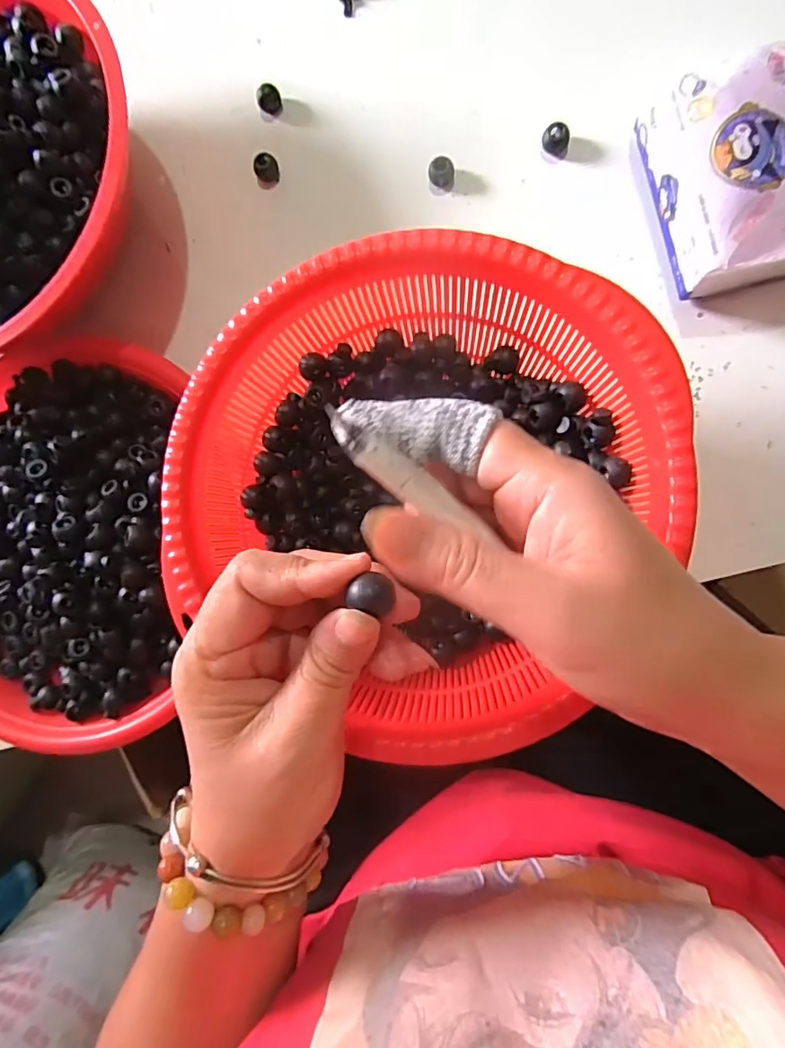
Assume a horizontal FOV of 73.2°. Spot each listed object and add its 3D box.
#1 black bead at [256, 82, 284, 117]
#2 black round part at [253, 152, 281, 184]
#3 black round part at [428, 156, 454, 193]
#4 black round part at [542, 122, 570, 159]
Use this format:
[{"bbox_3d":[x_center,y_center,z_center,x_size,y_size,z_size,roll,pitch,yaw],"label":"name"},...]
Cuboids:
[{"bbox_3d":[-0.080,-0.276,0.343,0.015,0.012,0.014,-28,84,7],"label":"black bead"},{"bbox_3d":[-0.082,-0.232,0.345,0.015,0.011,0.016,0,88,9],"label":"black round part"},{"bbox_3d":[0.029,-0.212,0.320,0.016,0.012,0.014,0,88,9],"label":"black round part"},{"bbox_3d":[0.098,-0.229,0.312,0.016,0.010,0.014,28,93,9],"label":"black round part"}]

